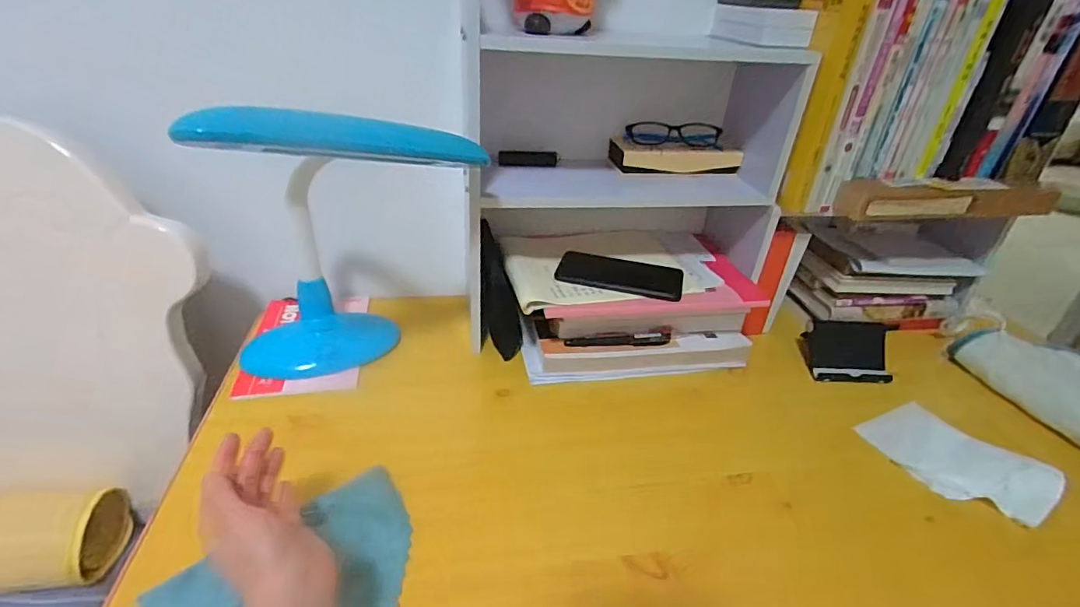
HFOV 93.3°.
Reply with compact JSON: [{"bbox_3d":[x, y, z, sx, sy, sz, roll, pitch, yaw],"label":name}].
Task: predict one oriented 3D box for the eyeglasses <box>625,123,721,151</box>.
[{"bbox_3d":[0.184,-0.231,0.697,0.130,0.031,0.028,6,33,2],"label":"eyeglasses"}]

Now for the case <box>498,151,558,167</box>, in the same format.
[{"bbox_3d":[-0.016,-0.198,0.695,0.079,0.018,0.019,2,34,-4],"label":"case"}]

